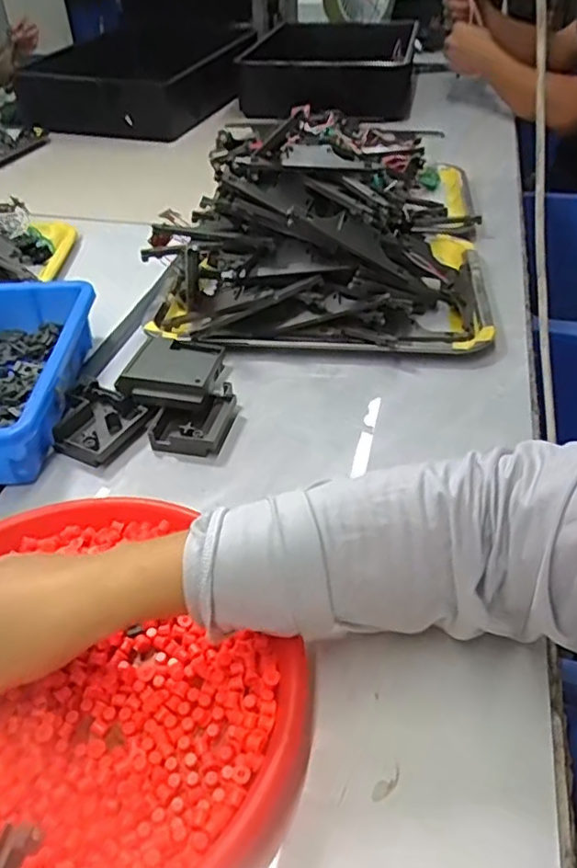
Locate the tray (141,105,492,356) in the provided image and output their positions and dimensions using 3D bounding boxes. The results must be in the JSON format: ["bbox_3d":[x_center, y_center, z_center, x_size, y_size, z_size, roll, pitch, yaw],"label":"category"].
[{"bbox_3d":[0.051,-0.287,0.727,0.349,0.158,0.482,3,42,5],"label":"tray"}]

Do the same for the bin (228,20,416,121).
[{"bbox_3d":[0.098,-0.842,1.398,0.360,0.101,0.619,3,41,5],"label":"bin"}]

